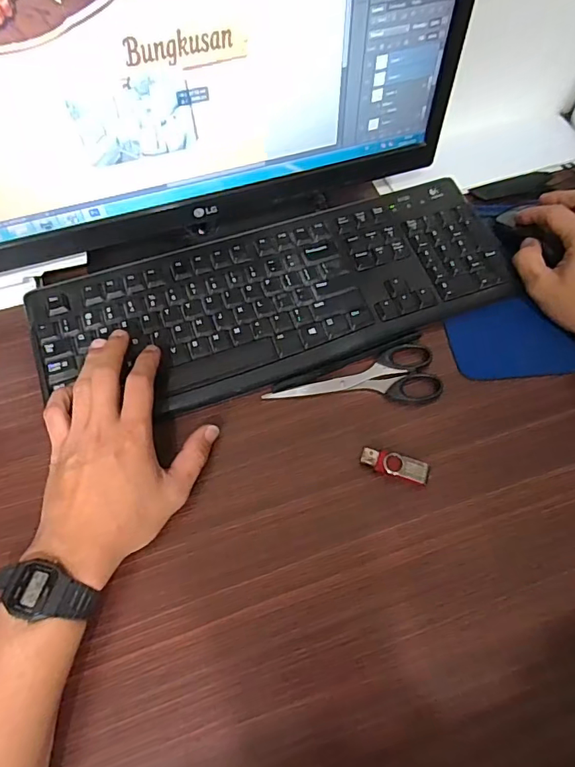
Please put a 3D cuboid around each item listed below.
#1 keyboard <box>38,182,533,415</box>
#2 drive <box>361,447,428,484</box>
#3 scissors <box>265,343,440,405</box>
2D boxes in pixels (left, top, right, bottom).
[{"bbox_3d":[-0.005,-0.083,0.436,0.432,0.017,0.155,-15,69,-8],"label":"keyboard"},{"bbox_3d":[0.085,0.065,0.373,0.053,0.008,0.018,19,67,5],"label":"drive"},{"bbox_3d":[0.060,0.004,0.409,0.150,0.007,0.055,-15,69,-9],"label":"scissors"}]

